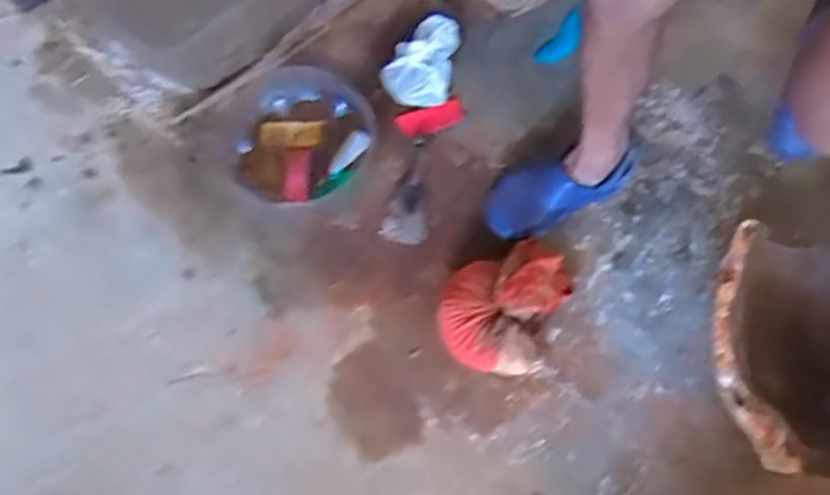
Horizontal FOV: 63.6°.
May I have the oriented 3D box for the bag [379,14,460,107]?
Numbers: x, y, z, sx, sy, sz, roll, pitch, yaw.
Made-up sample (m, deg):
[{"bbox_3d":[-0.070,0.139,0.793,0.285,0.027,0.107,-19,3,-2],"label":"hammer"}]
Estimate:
[{"bbox_3d":[0.010,-0.319,1.150,0.109,0.049,0.157,12,73,5],"label":"bag"}]

